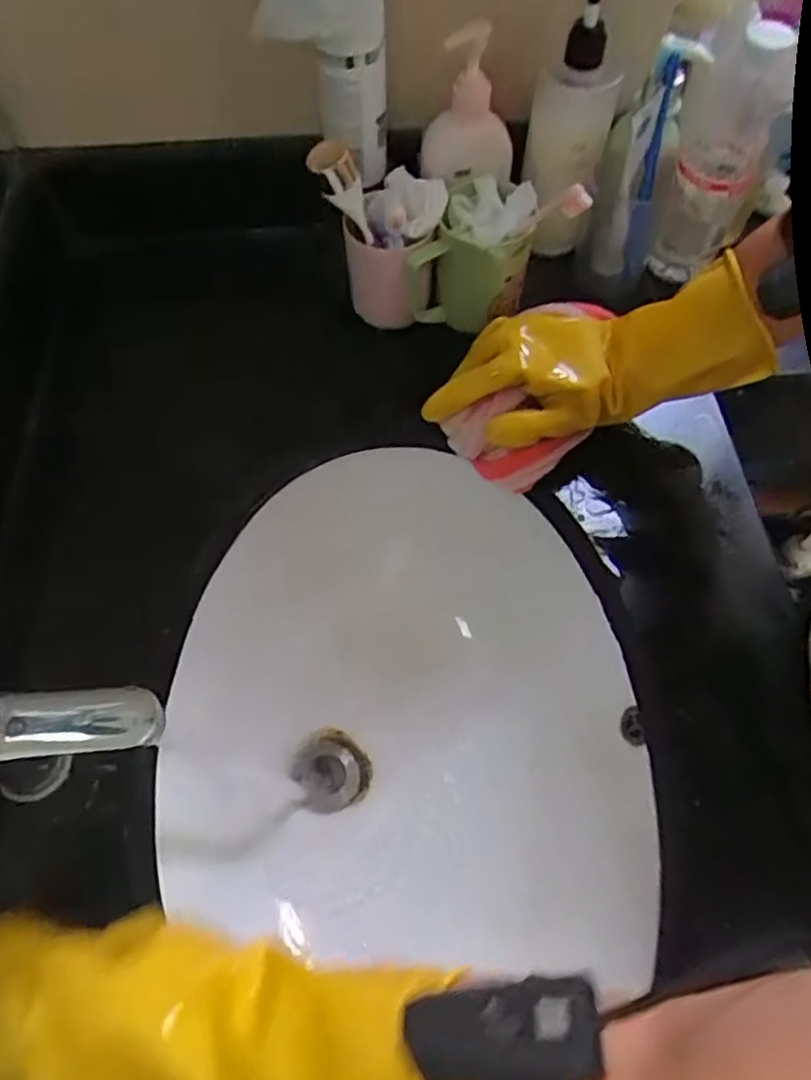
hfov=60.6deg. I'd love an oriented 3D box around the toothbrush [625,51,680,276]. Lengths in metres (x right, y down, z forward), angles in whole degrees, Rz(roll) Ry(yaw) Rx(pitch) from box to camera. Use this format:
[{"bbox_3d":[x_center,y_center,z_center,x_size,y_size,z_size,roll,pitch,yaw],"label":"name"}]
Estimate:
[{"bbox_3d":[0.208,-0.311,0.590,0.018,0.166,0.018,3,34,2],"label":"toothbrush"}]

